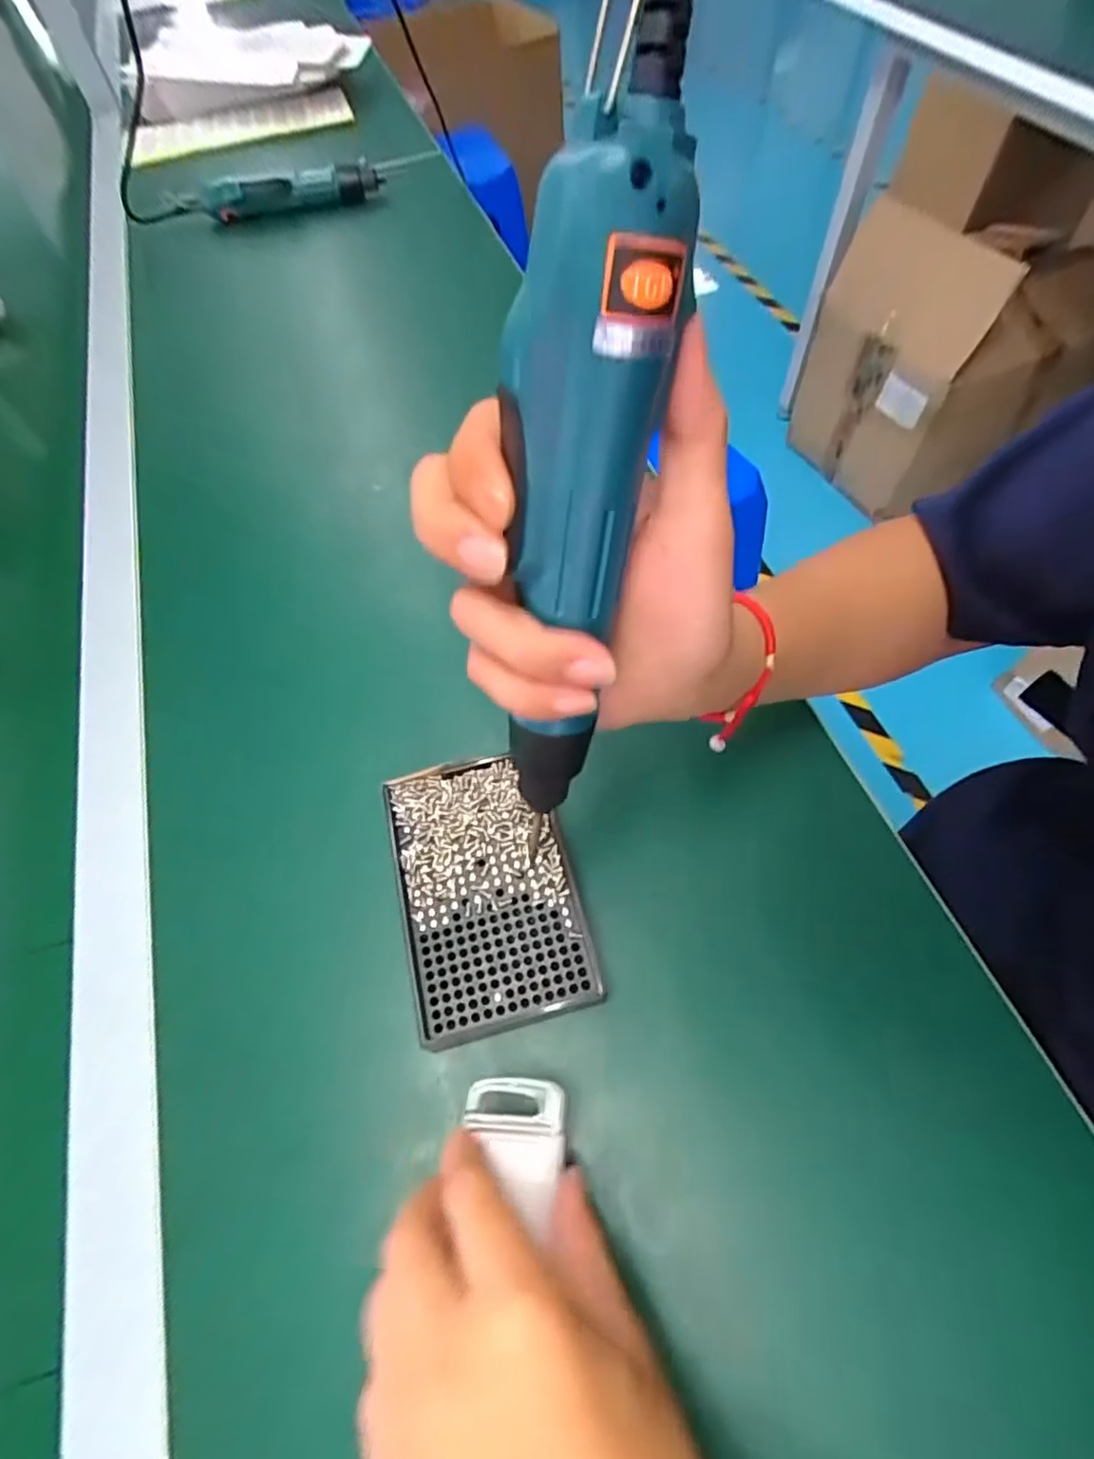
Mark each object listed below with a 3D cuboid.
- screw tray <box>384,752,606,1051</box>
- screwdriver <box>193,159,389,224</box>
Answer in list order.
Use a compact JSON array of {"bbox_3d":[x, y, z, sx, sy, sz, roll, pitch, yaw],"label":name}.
[{"bbox_3d":[-0.033,0.085,0.335,0.088,0.028,0.139,-16,62,-5],"label":"screw tray"},{"bbox_3d":[-0.318,-0.668,0.773,0.216,0.037,0.033,-9,61,-1],"label":"screwdriver"}]

